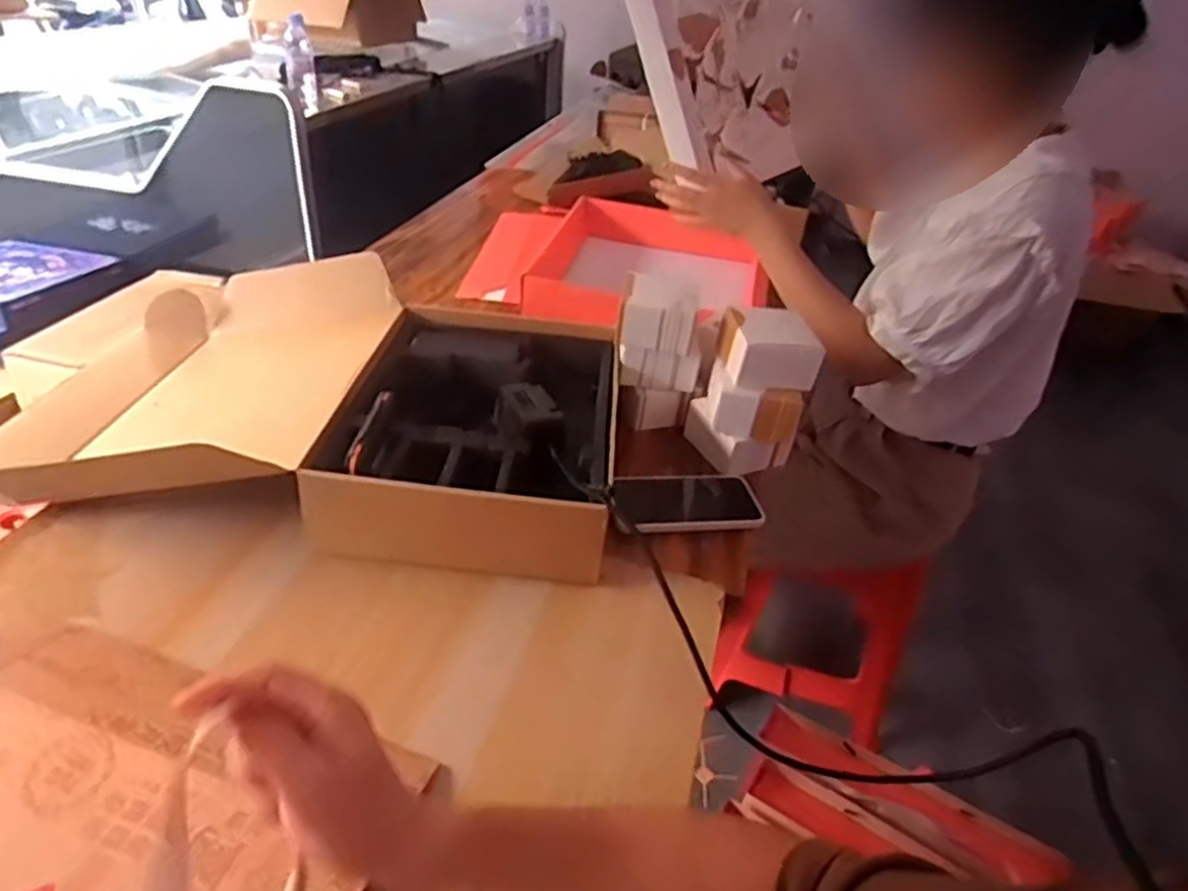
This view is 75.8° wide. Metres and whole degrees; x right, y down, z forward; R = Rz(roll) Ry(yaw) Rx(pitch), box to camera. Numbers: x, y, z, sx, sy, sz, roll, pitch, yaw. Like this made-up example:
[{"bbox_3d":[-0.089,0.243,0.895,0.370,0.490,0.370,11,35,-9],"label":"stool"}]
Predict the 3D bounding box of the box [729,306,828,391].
[{"bbox_3d":[0.189,-0.104,0.820,0.091,0.055,0.097,5,34,-1],"label":"box"}]

